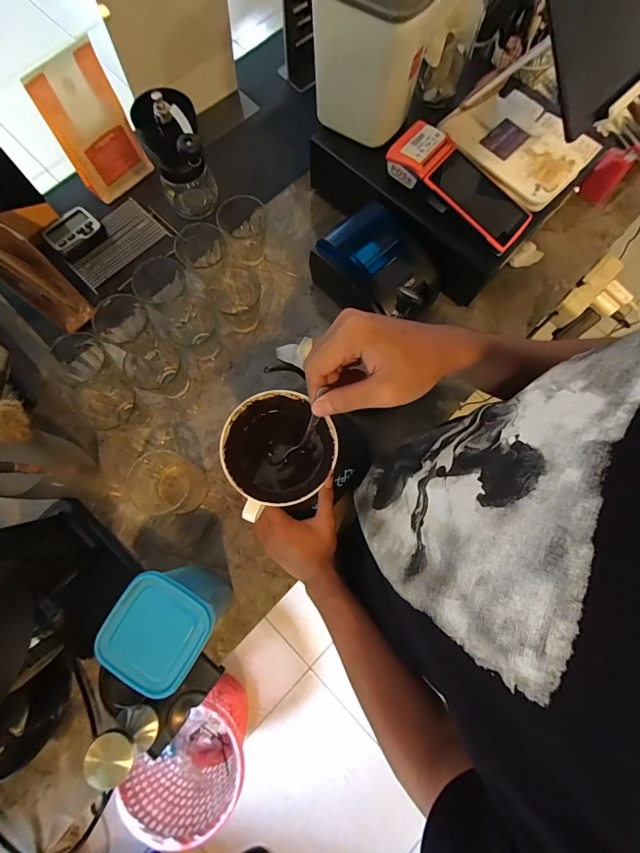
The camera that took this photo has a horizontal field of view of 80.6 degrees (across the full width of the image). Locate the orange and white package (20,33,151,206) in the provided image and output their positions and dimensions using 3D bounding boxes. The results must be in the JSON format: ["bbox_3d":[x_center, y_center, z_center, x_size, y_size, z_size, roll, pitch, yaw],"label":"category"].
[{"bbox_3d":[-0.355,-0.467,0.600,0.116,0.174,0.044,-40,81,-9],"label":"orange and white package"}]

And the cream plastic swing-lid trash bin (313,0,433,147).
[{"bbox_3d":[0.069,-0.520,0.500,0.139,0.237,0.144,15,77,3],"label":"cream plastic swing-lid trash bin"}]

